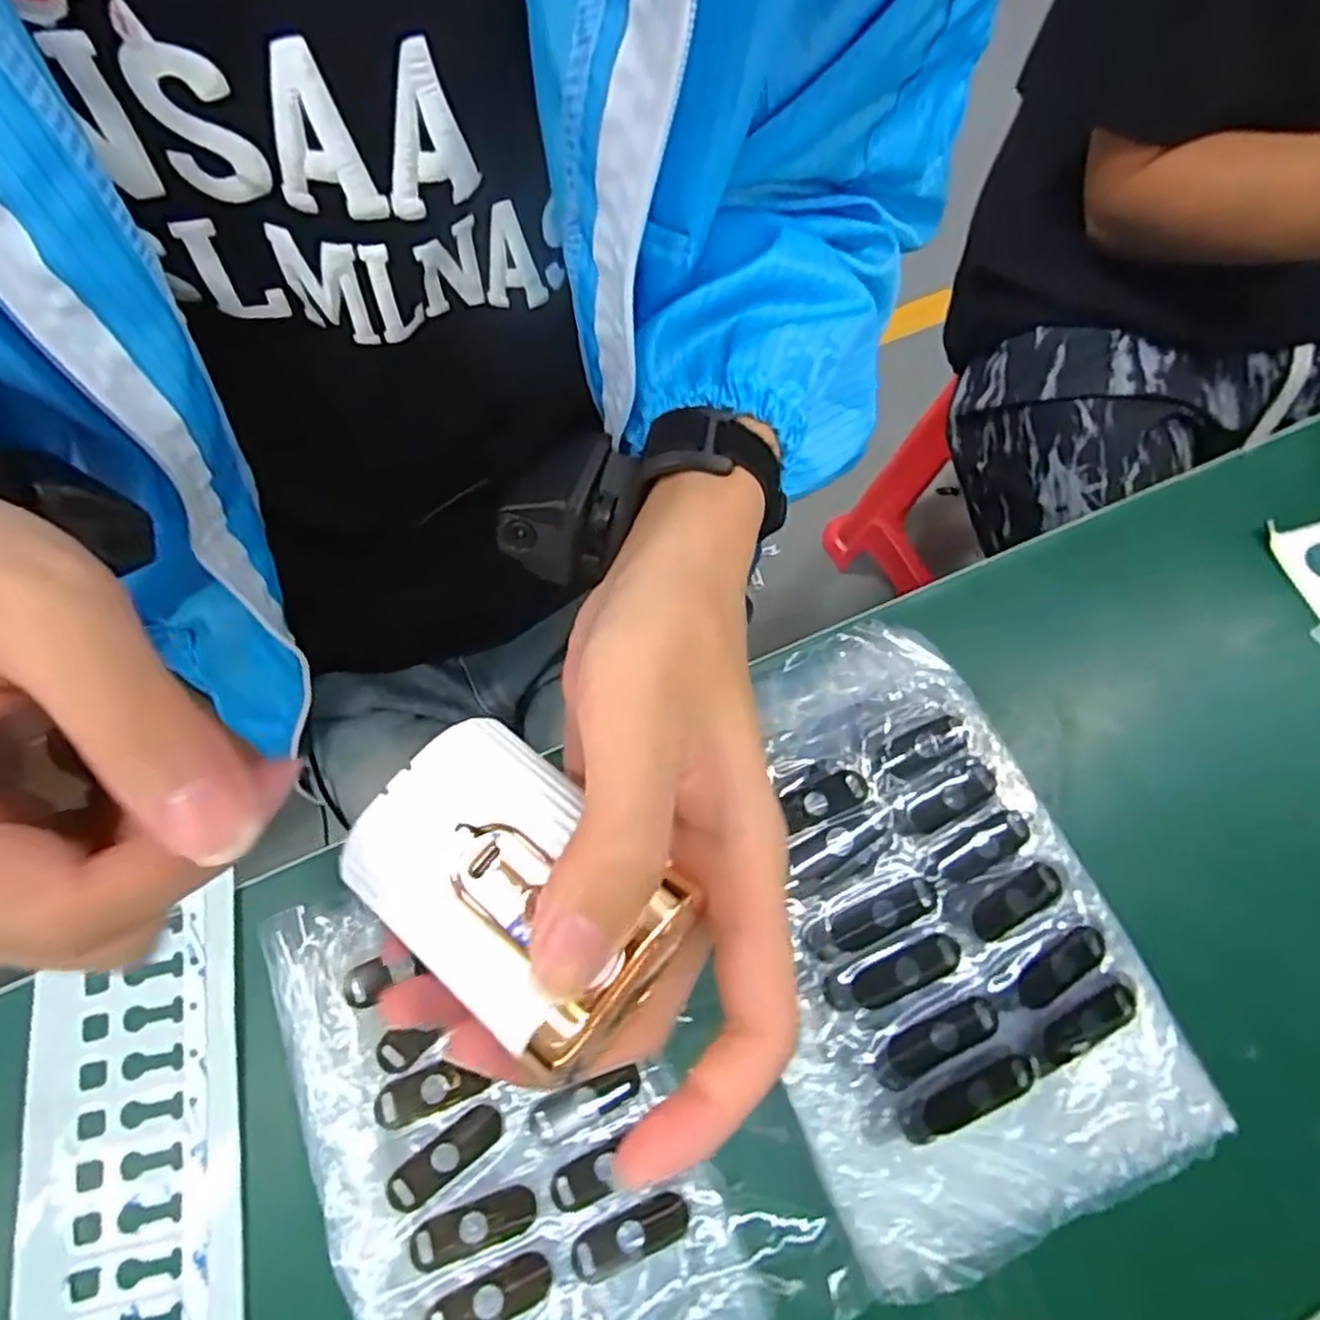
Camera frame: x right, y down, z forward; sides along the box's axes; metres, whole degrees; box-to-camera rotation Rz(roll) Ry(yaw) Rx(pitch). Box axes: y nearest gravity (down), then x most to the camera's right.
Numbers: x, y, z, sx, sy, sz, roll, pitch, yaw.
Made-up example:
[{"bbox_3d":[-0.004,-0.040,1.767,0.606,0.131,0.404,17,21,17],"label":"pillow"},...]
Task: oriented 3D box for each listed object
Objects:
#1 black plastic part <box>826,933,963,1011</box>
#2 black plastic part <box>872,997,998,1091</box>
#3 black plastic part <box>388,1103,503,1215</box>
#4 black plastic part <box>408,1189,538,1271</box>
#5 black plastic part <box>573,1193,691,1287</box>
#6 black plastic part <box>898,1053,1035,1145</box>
[{"bbox_3d":[0.081,0.110,0.256,0.047,0.006,0.015,-19,73,-7],"label":"black plastic part"},{"bbox_3d":[0.094,0.131,0.250,0.045,0.005,0.014,-24,73,-9],"label":"black plastic part"},{"bbox_3d":[-0.073,0.169,0.249,0.040,0.004,0.014,-32,74,-24],"label":"black plastic part"},{"bbox_3d":[-0.061,0.187,0.240,0.039,0.004,0.014,-16,72,-6],"label":"black plastic part"},{"bbox_3d":[-0.010,0.193,0.246,0.039,0.006,0.015,-17,72,-6],"label":"black plastic part"},{"bbox_3d":[0.103,0.149,0.248,0.047,0.009,0.013,-23,73,-8],"label":"black plastic part"}]

